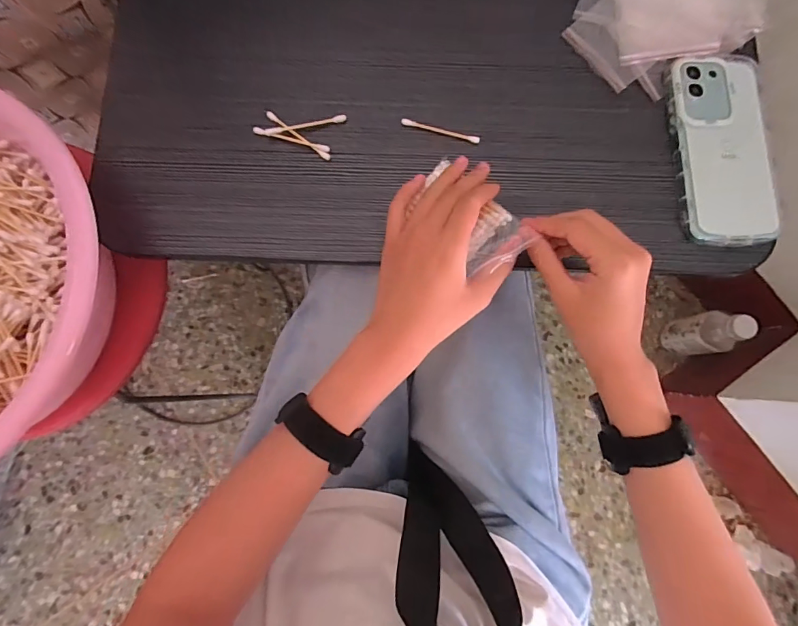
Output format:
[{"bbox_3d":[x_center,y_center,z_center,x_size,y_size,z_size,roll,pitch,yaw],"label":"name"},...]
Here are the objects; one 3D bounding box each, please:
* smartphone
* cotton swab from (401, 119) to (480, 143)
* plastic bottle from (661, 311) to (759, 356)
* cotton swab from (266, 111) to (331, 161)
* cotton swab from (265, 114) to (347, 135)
[{"bbox_3d":[0.277,-0.141,0.370,0.076,0.019,0.167,-1,81,0],"label":"smartphone"},{"bbox_3d":[0.037,-0.160,0.378,0.070,0.006,0.006,16,81,2],"label":"cotton swab"},{"bbox_3d":[0.531,0.038,0.753,0.057,0.182,0.054,37,83,5],"label":"plastic bottle"},{"bbox_3d":[-0.089,-0.156,0.376,0.071,0.005,0.007,37,83,5],"label":"cotton swab"},{"bbox_3d":[-0.081,-0.165,0.375,0.070,0.006,0.006,-14,81,-2],"label":"cotton swab"}]

